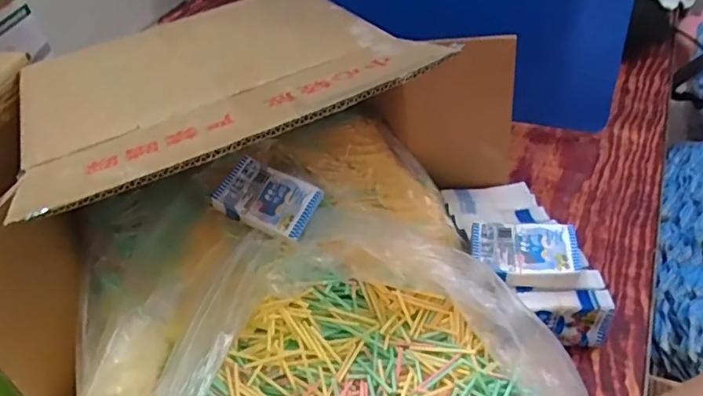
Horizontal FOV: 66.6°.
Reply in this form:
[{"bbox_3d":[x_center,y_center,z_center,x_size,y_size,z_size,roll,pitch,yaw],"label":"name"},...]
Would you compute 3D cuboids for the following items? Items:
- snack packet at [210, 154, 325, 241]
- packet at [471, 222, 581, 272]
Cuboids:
[{"bbox_3d":[-0.095,0.000,0.606,0.110,0.019,0.075,17,66,13],"label":"snack packet"},{"bbox_3d":[0.184,0.059,0.566,0.109,0.035,0.065,1,42,12],"label":"packet"}]

